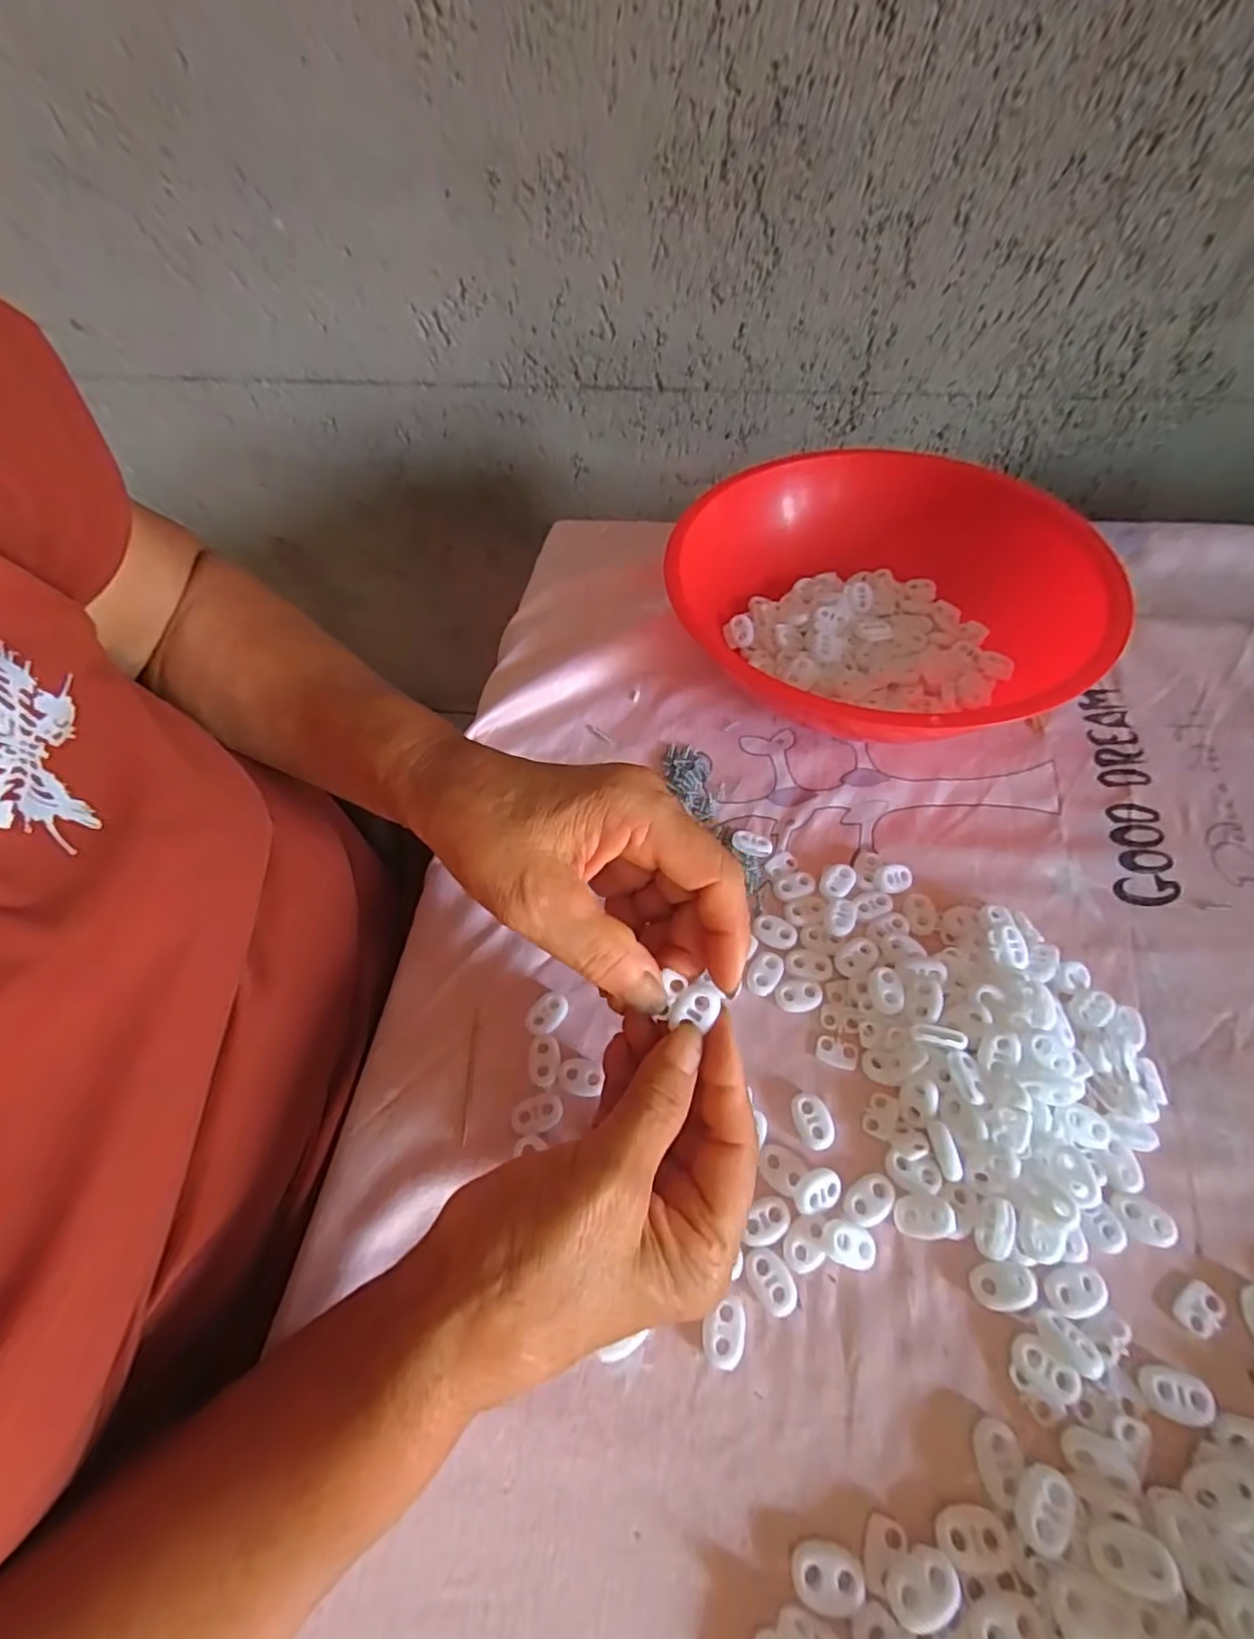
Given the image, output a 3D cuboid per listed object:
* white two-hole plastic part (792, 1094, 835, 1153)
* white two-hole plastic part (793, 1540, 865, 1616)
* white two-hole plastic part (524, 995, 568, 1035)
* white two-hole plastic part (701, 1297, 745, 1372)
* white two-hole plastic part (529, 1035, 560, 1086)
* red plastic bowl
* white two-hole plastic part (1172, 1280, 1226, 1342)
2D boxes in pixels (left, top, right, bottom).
[{"bbox_3d":[0.081,0.132,0.280,0.014,0.005,0.023,-17,57,-7],"label":"white two-hole plastic part"},{"bbox_3d":[0.065,0.243,0.206,0.022,0.004,0.015,8,57,8],"label":"white two-hole plastic part"},{"bbox_3d":[-0.039,0.094,0.310,0.015,0.004,0.021,34,65,23],"label":"white two-hole plastic part"},{"bbox_3d":[0.036,0.193,0.241,0.016,0.005,0.022,5,57,7],"label":"white two-hole plastic part"},{"bbox_3d":[-0.039,0.111,0.298,0.014,0.004,0.022,2,57,5],"label":"white two-hole plastic part"},{"bbox_3d":[0.163,-0.134,0.408,0.228,0.080,0.244,-19,58,-9],"label":"red plastic bowl"},{"bbox_3d":[0.214,0.182,0.238,0.019,0.004,0.014,-31,60,-16],"label":"white two-hole plastic part"}]

